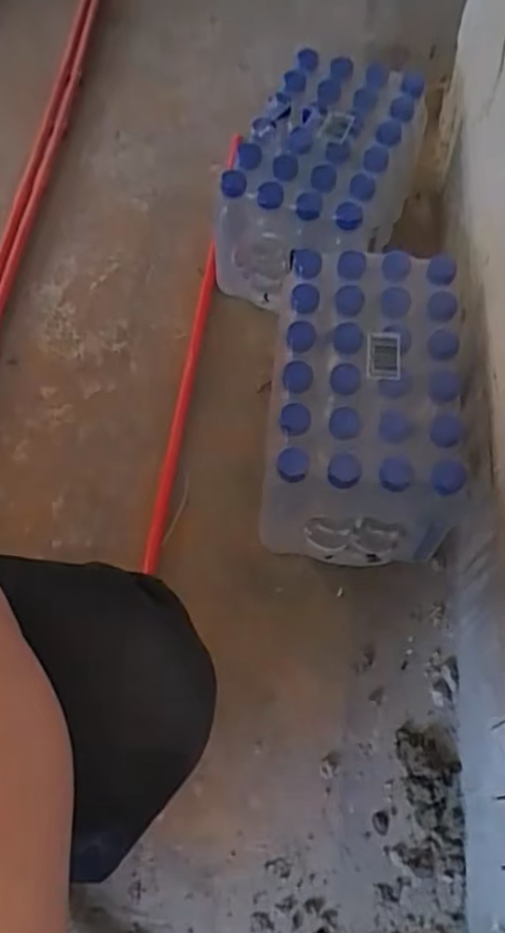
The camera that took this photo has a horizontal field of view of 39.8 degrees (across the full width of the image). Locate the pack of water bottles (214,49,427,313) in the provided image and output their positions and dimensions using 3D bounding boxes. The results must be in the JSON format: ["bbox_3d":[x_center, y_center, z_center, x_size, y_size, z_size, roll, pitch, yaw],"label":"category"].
[{"bbox_3d":[0.096,-0.386,0.979,0.221,0.221,0.308,20,65,12],"label":"pack of water bottles"}]

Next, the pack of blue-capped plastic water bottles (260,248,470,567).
[{"bbox_3d":[0.129,-0.060,0.833,0.198,0.213,0.314,6,63,5],"label":"pack of blue-capped plastic water bottles"}]

